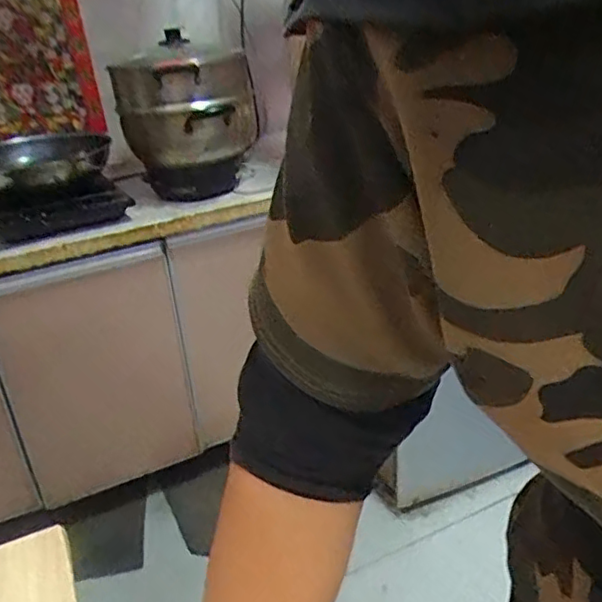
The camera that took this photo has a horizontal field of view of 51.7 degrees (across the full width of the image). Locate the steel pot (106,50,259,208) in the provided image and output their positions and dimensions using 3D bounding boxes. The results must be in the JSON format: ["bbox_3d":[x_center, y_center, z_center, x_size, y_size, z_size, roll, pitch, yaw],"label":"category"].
[{"bbox_3d":[-0.262,-0.408,1.434,0.309,0.293,0.309,-4,26,2],"label":"steel pot"}]

